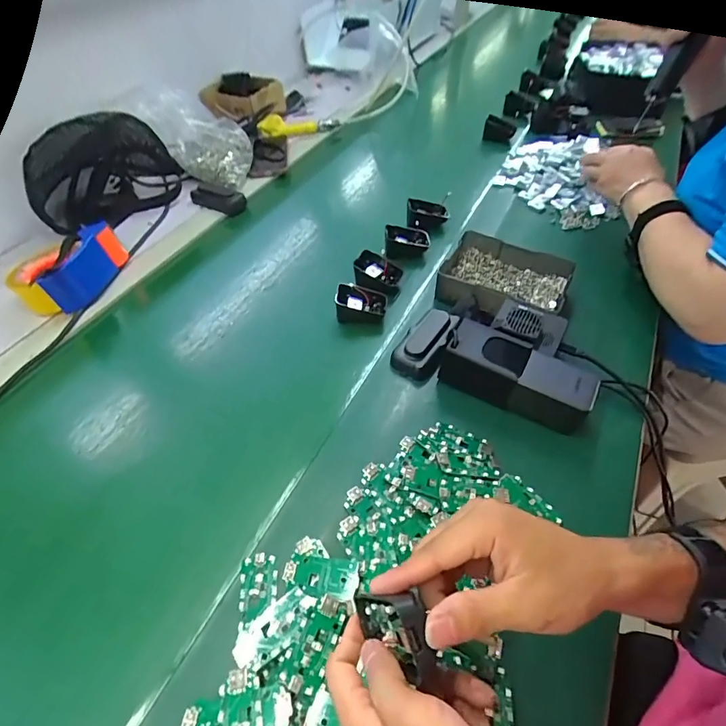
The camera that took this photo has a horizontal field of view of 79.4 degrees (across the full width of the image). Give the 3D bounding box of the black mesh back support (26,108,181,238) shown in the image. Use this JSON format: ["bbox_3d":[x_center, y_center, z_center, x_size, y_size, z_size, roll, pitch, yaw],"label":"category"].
[{"bbox_3d":[-0.461,-0.345,0.765,0.242,0.141,0.126,-31,53,-21],"label":"black mesh back support"}]

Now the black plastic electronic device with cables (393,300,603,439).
[{"bbox_3d":[0.156,-0.020,0.511,0.218,0.061,0.138,16,52,18],"label":"black plastic electronic device with cables"}]

